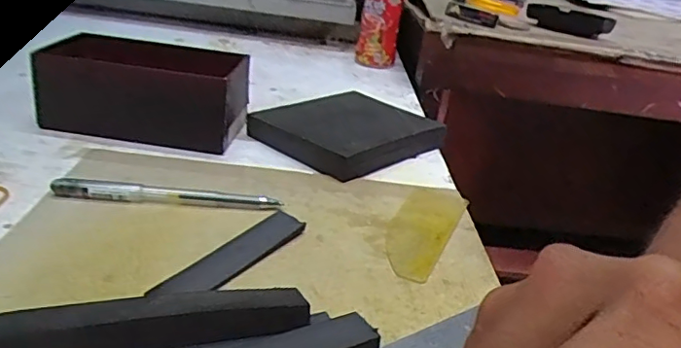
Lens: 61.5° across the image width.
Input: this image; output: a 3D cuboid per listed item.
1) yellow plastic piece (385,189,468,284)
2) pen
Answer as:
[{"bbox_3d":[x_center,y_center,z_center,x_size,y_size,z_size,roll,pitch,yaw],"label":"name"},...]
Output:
[{"bbox_3d":[0.057,0.033,0.394,0.041,0.004,0.136,15,26,17],"label":"yellow plastic piece"},{"bbox_3d":[-0.115,0.015,0.380,0.143,0.013,0.009,3,25,-8],"label":"pen"}]

